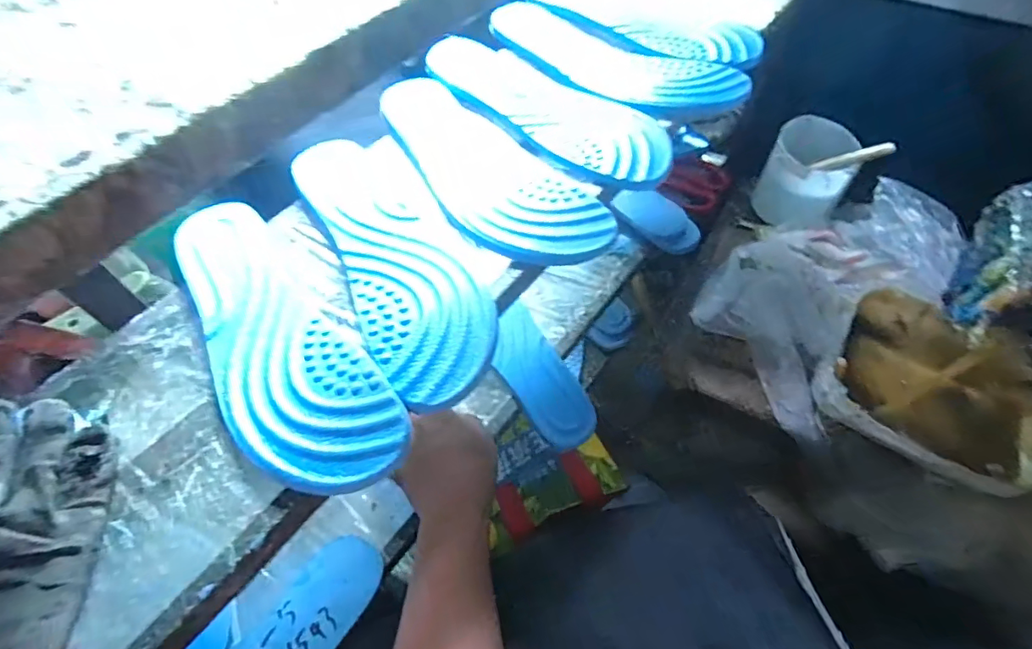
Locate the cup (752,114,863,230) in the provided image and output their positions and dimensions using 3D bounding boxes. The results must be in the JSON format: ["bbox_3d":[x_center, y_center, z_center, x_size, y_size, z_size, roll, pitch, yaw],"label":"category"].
[{"bbox_3d":[0.341,-0.173,0.598,0.094,0.082,0.105,30,63,19],"label":"cup"}]

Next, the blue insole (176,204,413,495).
[{"bbox_3d":[-0.161,0.007,0.333,0.082,0.016,0.254,-35,60,-17],"label":"blue insole"}]

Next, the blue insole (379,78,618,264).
[{"bbox_3d":[-0.031,-0.130,0.419,0.093,0.014,0.252,-34,62,-17],"label":"blue insole"}]

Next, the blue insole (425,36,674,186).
[{"bbox_3d":[0.028,-0.200,0.457,0.090,0.012,0.265,-39,64,-21],"label":"blue insole"}]

